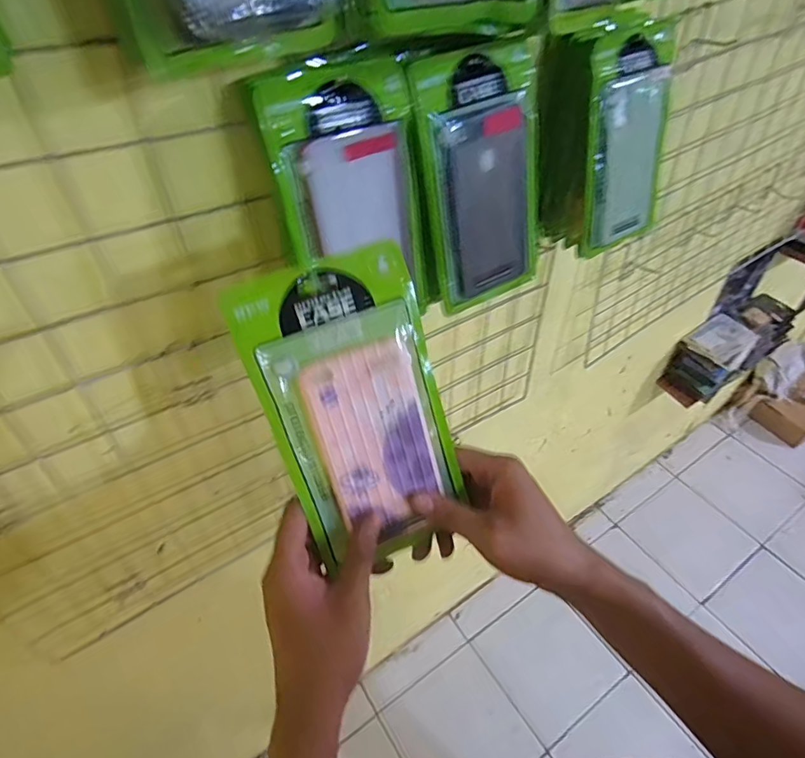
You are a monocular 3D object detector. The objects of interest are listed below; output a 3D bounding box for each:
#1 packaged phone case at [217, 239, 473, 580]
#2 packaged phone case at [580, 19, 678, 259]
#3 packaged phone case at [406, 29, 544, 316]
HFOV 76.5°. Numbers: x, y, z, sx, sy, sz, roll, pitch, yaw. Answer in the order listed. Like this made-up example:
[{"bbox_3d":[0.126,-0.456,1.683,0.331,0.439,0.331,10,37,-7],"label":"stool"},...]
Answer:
[{"bbox_3d":[-0.027,0.023,0.334,0.111,0.196,0.010,-21,18,-11],"label":"packaged phone case"},{"bbox_3d":[0.243,-0.245,0.537,0.117,0.209,0.017,-24,35,-17],"label":"packaged phone case"},{"bbox_3d":[0.075,-0.170,0.450,0.119,0.210,0.018,-25,38,-16],"label":"packaged phone case"}]

